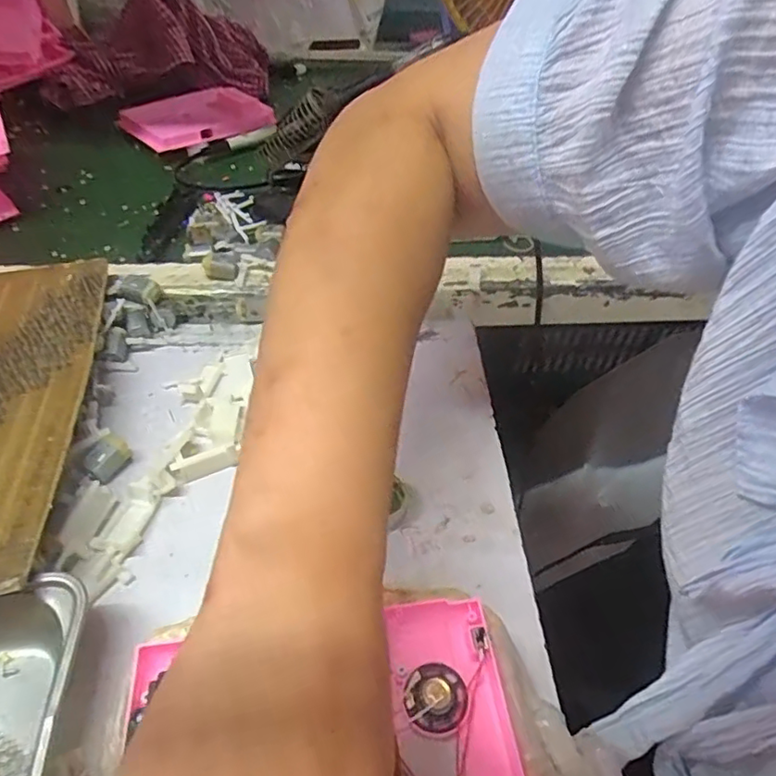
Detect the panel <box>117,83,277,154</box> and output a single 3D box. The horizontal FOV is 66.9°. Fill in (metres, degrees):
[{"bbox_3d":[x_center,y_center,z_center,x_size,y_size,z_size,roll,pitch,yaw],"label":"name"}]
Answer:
[{"bbox_3d":[-0.235,-0.332,0.718,0.160,0.023,0.135,-30,55,-27],"label":"panel"}]

